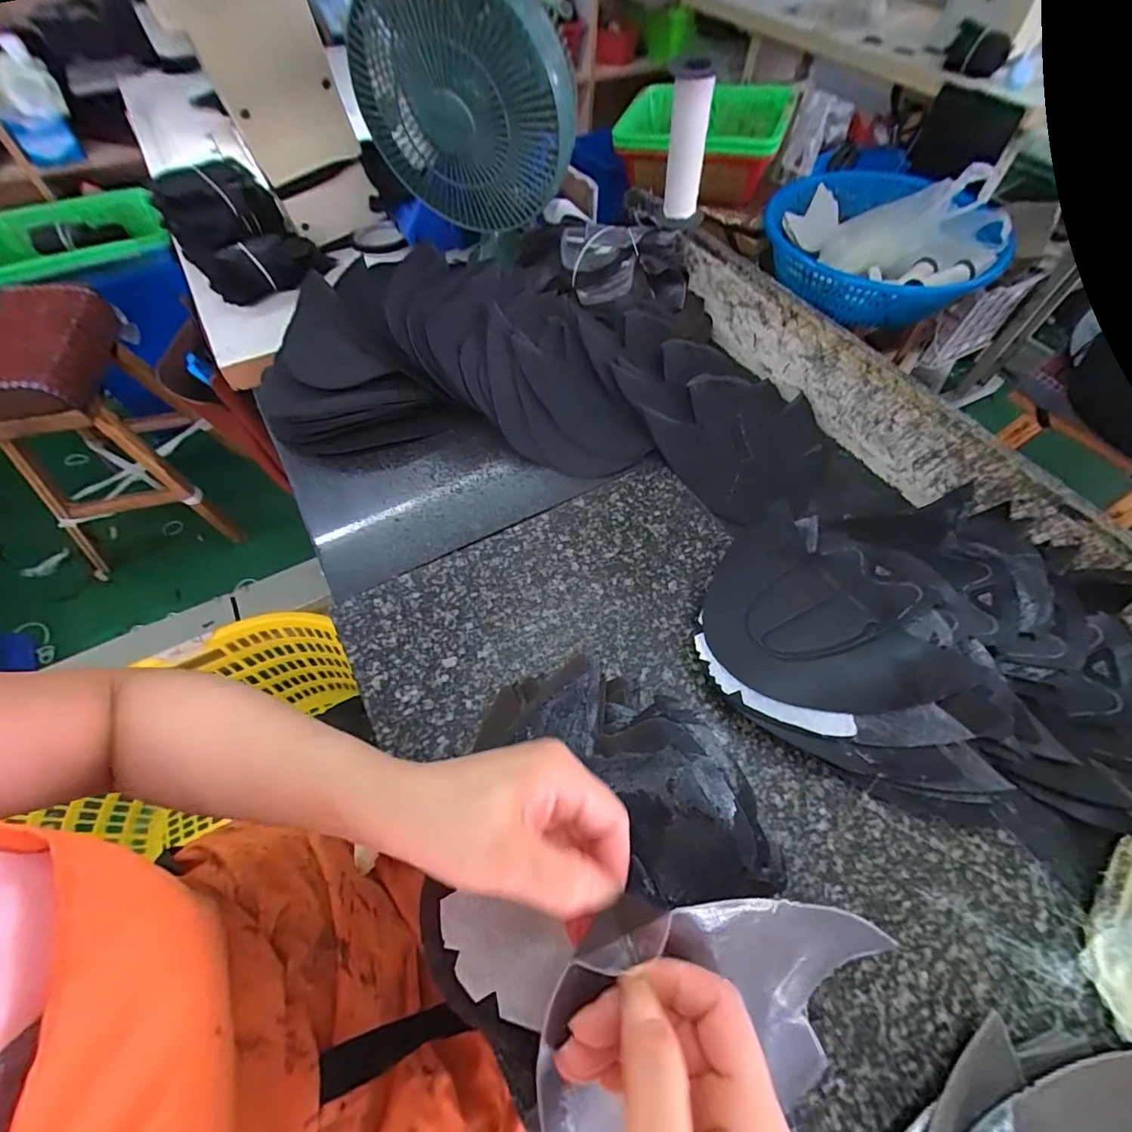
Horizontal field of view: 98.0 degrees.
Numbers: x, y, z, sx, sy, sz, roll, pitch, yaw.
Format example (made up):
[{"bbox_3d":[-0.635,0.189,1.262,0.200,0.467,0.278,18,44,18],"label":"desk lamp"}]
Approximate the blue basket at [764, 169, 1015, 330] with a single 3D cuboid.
[{"bbox_3d":[0.658,-0.699,1.066,0.349,0.201,0.474,-30,63,-18],"label":"blue basket"}]

